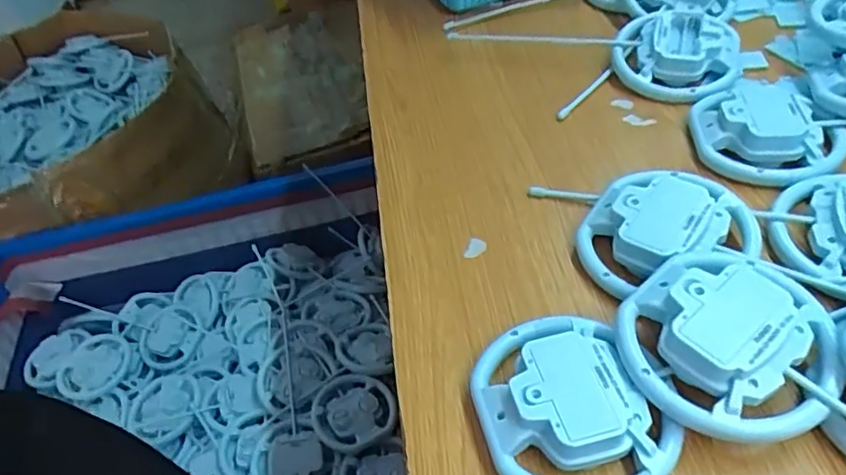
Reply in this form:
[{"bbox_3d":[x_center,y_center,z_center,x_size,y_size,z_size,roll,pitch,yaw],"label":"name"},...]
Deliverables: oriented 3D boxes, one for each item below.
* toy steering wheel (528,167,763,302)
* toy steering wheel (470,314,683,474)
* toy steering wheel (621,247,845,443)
[{"bbox_3d":[0.139,-0.012,0.374,0.122,0.037,0.098,-6,46,5],"label":"toy steering wheel"},{"bbox_3d":[0.071,0.086,0.301,0.087,0.036,0.102,-20,47,-9],"label":"toy steering wheel"},{"bbox_3d":[0.159,0.050,0.304,0.112,0.041,0.099,-36,51,-22],"label":"toy steering wheel"}]

